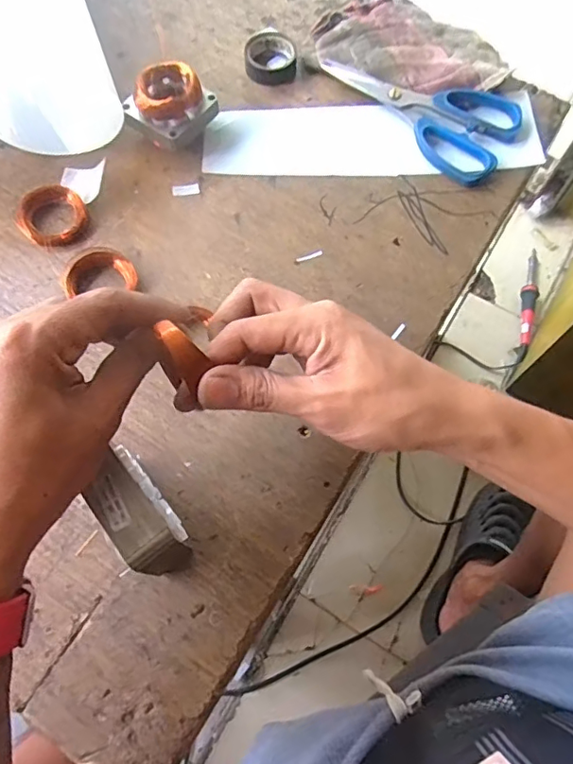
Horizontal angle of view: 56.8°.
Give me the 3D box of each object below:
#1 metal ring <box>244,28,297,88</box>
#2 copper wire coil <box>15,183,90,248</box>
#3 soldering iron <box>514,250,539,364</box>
[{"bbox_3d":[-0.014,-0.295,0.482,0.046,0.019,0.048,0,68,-1],"label":"metal ring"},{"bbox_3d":[-0.182,-0.128,0.412,0.050,0.021,0.042,-29,71,-11],"label":"copper wire coil"},{"bbox_3d":[0.434,-0.144,0.948,0.025,0.038,0.246,17,69,6],"label":"soldering iron"}]

